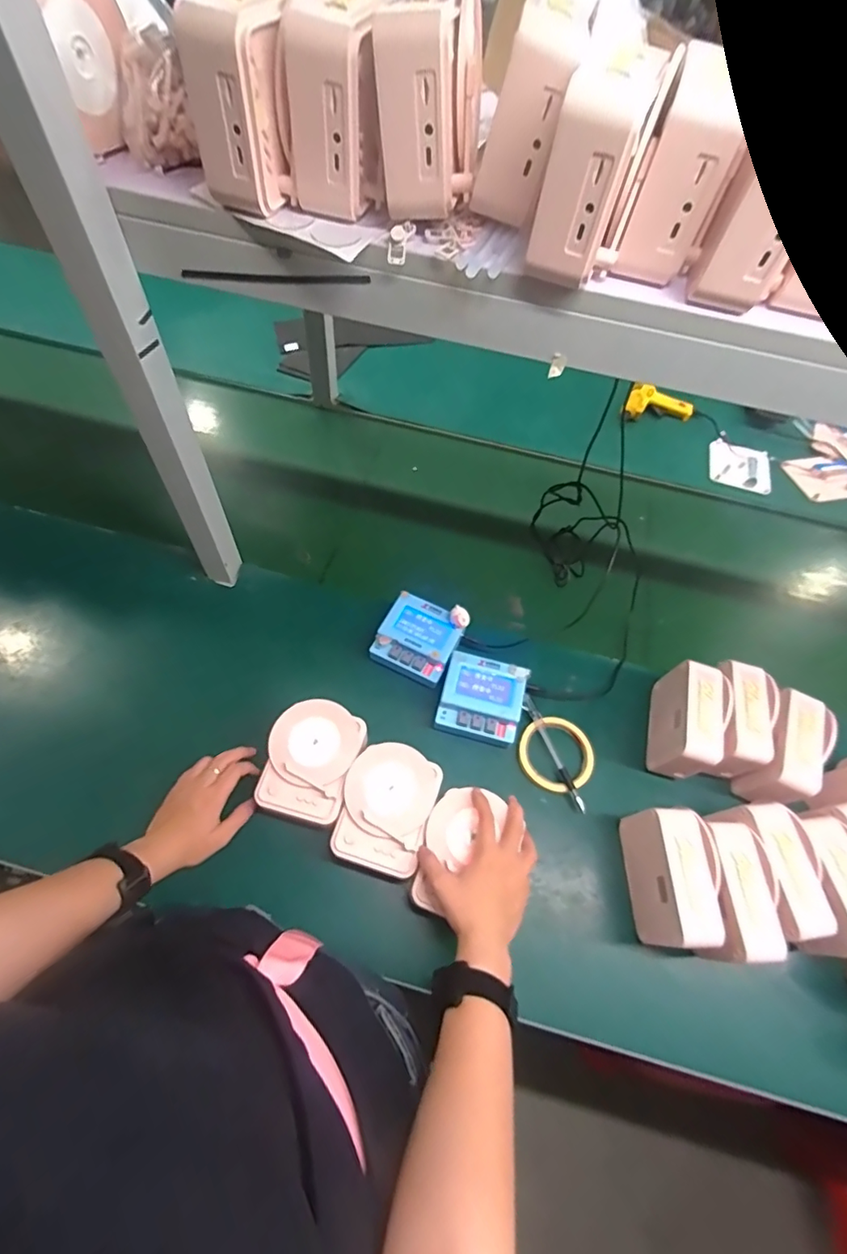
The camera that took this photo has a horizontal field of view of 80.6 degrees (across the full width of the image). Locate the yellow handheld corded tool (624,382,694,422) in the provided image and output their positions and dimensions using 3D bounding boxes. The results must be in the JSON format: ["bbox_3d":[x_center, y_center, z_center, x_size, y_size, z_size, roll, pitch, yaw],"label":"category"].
[{"bbox_3d":[0.475,-0.439,1.001,0.131,0.027,0.089,19,59,6],"label":"yellow handheld corded tool"}]

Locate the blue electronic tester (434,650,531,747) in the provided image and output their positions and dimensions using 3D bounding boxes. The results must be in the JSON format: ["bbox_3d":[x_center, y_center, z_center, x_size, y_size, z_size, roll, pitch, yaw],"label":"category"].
[{"bbox_3d":[0.076,0.094,0.649,0.101,0.049,0.099,17,59,5],"label":"blue electronic tester"}]

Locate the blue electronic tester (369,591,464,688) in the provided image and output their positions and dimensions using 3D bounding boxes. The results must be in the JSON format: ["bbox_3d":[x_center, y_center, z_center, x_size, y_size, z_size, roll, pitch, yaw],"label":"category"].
[{"bbox_3d":[-0.006,0.016,0.678,0.102,0.034,0.098,26,60,10],"label":"blue electronic tester"}]

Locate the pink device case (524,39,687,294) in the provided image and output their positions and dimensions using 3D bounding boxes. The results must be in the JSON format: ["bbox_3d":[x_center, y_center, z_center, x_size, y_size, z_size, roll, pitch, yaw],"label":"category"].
[{"bbox_3d":[0.107,-0.287,0.316,0.060,0.094,0.080,19,59,6],"label":"pink device case"}]

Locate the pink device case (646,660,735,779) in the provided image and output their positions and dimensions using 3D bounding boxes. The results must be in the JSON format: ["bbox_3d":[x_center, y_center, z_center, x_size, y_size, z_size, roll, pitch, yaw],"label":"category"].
[{"bbox_3d":[0.326,0.117,0.622,0.059,0.098,0.123,17,59,5],"label":"pink device case"}]

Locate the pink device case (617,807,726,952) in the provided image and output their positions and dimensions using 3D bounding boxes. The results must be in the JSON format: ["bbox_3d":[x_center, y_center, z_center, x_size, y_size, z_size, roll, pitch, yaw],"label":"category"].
[{"bbox_3d":[0.263,0.268,0.539,0.064,0.097,0.132,2,59,-4],"label":"pink device case"}]

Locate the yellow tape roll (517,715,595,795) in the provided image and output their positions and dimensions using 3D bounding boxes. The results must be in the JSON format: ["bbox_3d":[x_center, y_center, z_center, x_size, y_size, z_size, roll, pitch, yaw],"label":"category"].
[{"bbox_3d":[0.168,0.163,0.637,0.090,0.020,0.093,2,59,-4],"label":"yellow tape roll"}]

